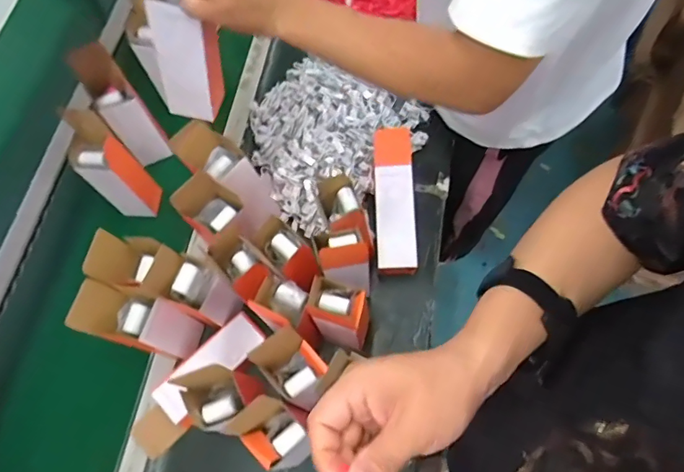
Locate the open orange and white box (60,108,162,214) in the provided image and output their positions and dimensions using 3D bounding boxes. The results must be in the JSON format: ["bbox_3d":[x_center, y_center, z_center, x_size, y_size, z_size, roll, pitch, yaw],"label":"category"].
[{"bbox_3d":[-0.385,-0.110,0.794,0.082,0.220,0.066,2,68,4],"label":"open orange and white box"}]

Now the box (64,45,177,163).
[{"bbox_3d":[-0.382,-0.218,0.842,0.077,0.242,0.068,-34,70,-11],"label":"box"}]

